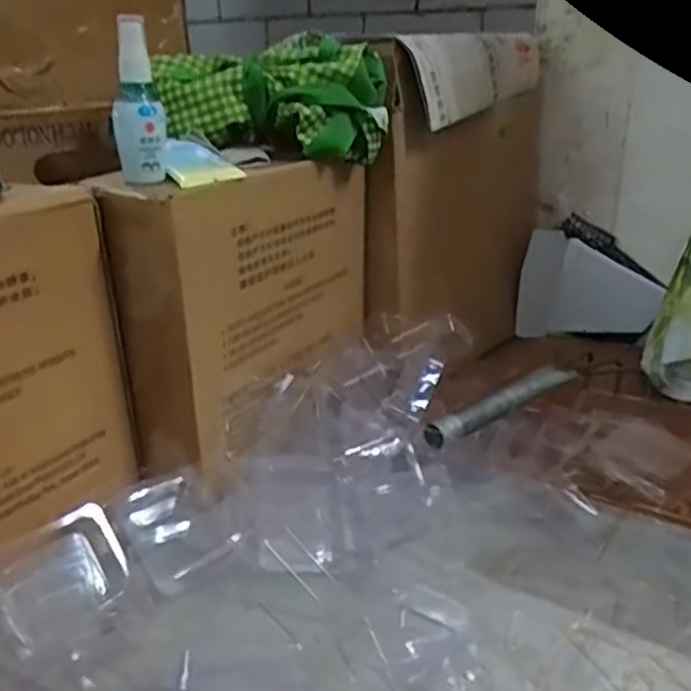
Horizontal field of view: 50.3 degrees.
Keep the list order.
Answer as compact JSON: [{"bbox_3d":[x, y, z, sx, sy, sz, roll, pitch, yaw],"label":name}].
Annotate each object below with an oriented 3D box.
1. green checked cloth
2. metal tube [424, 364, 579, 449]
[{"bbox_3d":[-0.064,-0.231,0.694,0.203,0.097,0.105,4,23,10],"label":"green checked cloth"},{"bbox_3d":[0.147,0.054,0.687,0.191,0.022,0.022,-18,28,-36],"label":"metal tube"}]

